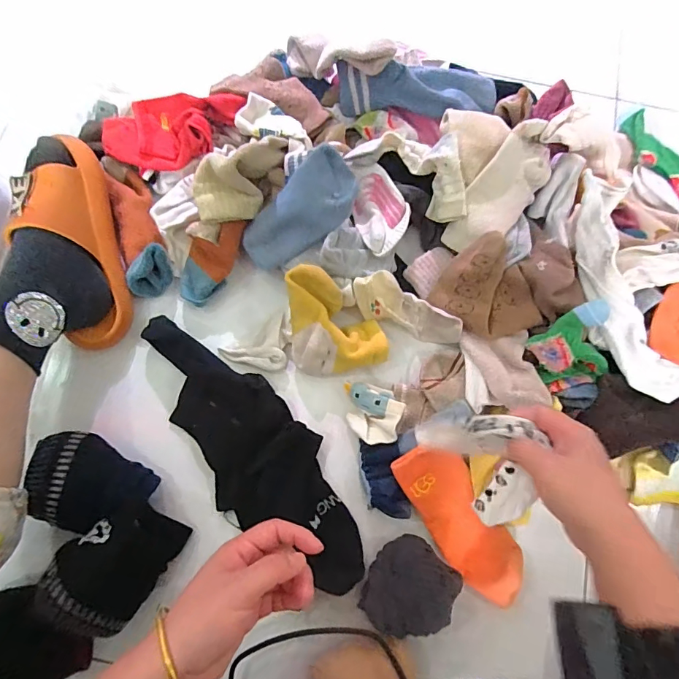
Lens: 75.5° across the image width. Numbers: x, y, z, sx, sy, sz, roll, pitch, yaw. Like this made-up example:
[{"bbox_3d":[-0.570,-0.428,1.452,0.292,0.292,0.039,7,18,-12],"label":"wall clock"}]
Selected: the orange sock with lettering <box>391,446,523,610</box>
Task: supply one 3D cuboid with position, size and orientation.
[{"bbox_3d":[0.124,0.181,0.447,0.069,0.033,0.163,-32,78,-10],"label":"orange sock with lettering"}]

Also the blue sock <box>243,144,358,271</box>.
[{"bbox_3d":[-0.046,-0.137,0.483,0.148,0.025,0.072,-39,77,21],"label":"blue sock"}]

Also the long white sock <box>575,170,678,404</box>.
[{"bbox_3d":[0.284,-0.048,0.448,0.047,0.045,0.224,-17,89,-7],"label":"long white sock"}]

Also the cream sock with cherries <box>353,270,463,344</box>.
[{"bbox_3d":[0.075,-0.033,0.492,0.132,0.057,0.039,27,75,-9],"label":"cream sock with cherries"}]

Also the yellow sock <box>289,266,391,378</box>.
[{"bbox_3d":[-0.005,-0.022,0.481,0.099,0.064,0.106,-10,75,-5],"label":"yellow sock"}]

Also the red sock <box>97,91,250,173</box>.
[{"bbox_3d":[-0.201,-0.259,0.537,0.166,0.047,0.091,-3,75,-3],"label":"red sock"}]

